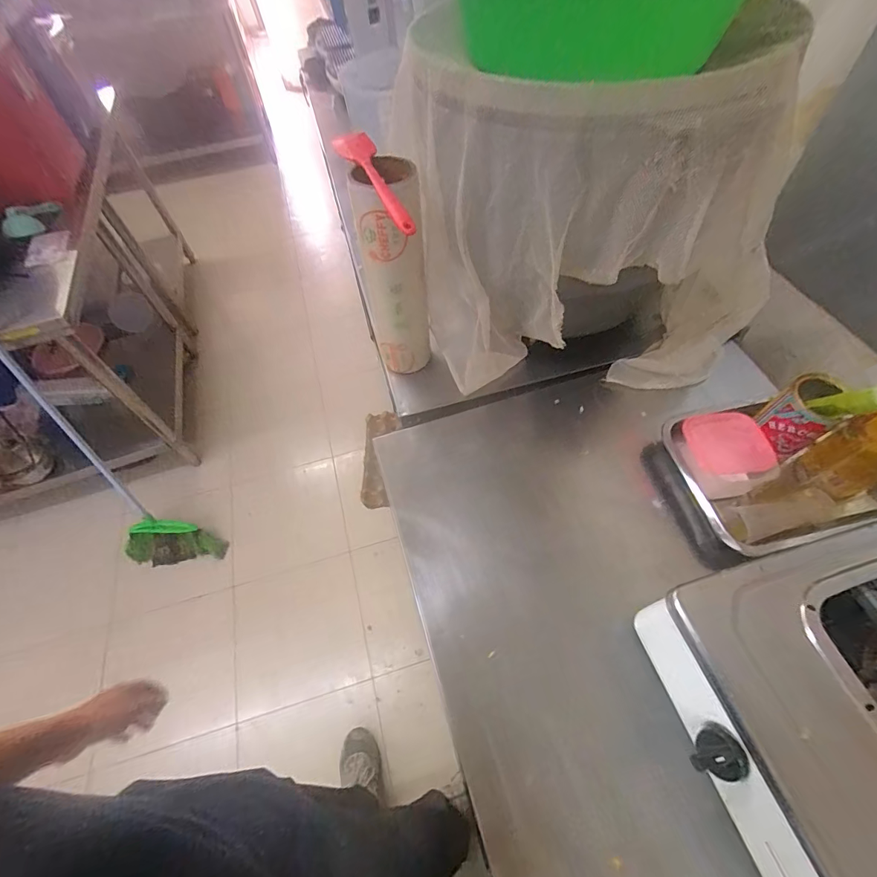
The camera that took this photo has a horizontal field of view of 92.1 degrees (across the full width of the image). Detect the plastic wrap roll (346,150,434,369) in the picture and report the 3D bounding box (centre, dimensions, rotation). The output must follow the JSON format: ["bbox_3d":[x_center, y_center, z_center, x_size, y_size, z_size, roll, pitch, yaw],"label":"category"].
[{"bbox_3d":[-0.061,-0.240,0.647,0.081,0.312,0.083,-2,57,3],"label":"plastic wrap roll"}]

